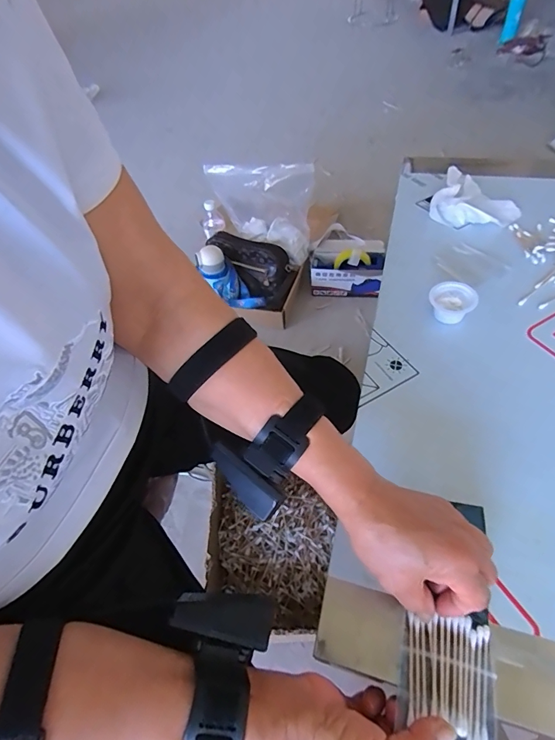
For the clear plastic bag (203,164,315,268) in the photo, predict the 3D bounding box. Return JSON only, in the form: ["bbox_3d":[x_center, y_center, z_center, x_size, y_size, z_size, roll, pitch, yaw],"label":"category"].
[{"bbox_3d":[-0.041,-0.441,1.125,0.307,0.268,0.093,6,54,12],"label":"clear plastic bag"}]

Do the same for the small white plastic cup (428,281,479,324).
[{"bbox_3d":[0.213,-0.082,0.493,0.053,0.029,0.047,25,59,24],"label":"small white plastic cup"}]

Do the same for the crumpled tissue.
[{"bbox_3d":[0.311,-0.268,0.624,0.123,0.032,0.125,20,58,21],"label":"crumpled tissue"}]

